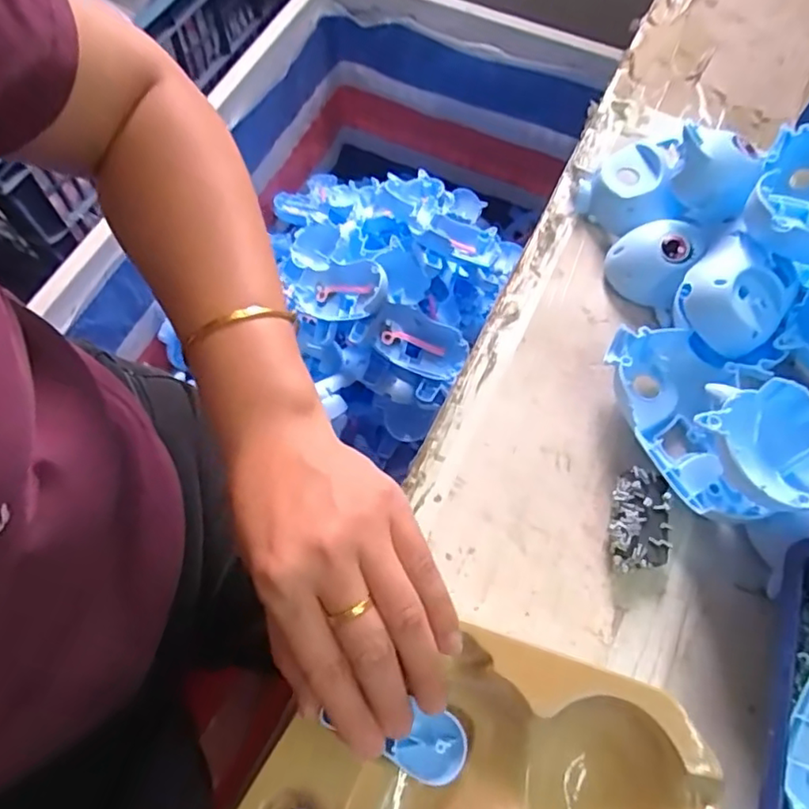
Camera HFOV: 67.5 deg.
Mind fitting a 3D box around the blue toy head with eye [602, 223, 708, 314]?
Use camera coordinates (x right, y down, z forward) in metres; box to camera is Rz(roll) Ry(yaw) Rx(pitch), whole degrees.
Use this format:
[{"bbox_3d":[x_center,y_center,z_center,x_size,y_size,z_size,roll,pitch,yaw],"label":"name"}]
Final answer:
[{"bbox_3d":[0.164,-0.097,0.399,0.051,0.033,0.052,30,67,11],"label":"blue toy head with eye"}]

